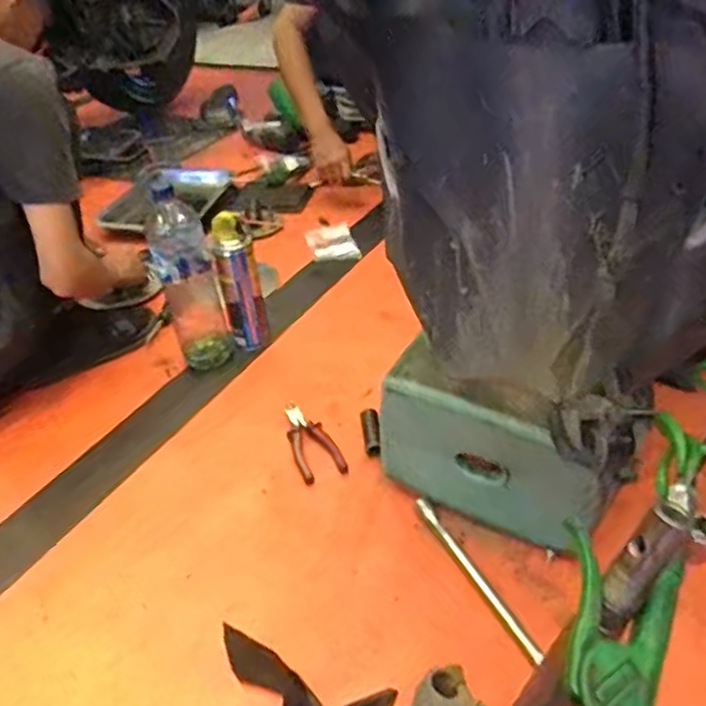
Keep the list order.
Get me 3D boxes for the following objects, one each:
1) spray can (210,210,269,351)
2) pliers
[{"bbox_3d":[-0.190,-0.117,1.115,0.066,0.230,0.069,-16,38,-15],"label":"spray can"},{"bbox_3d":[-0.060,0.125,0.946,0.062,0.017,0.140,-16,38,-15],"label":"pliers"}]

